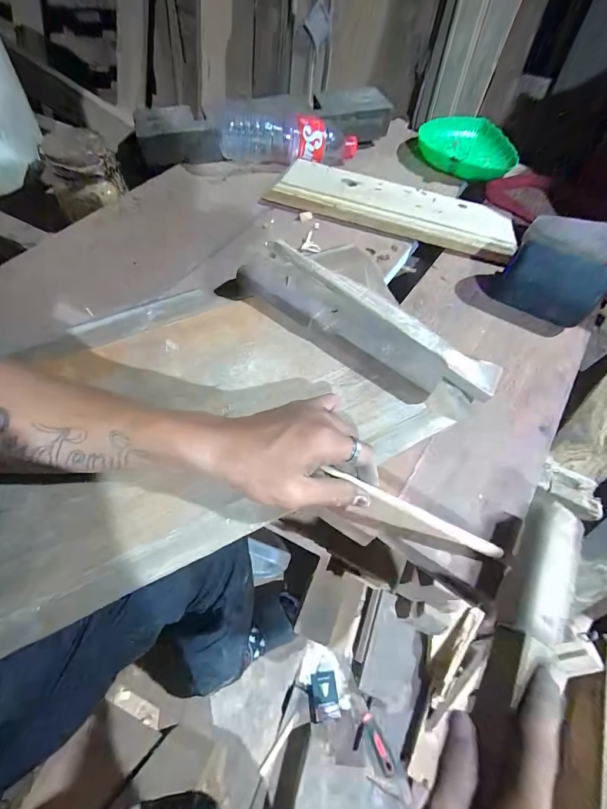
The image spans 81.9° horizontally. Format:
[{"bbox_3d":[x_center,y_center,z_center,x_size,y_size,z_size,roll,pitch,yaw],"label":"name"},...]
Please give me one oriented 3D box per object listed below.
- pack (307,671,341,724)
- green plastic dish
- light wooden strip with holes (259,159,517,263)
[{"bbox_3d":[0.044,0.654,0.781,0.064,0.017,0.082,-4,60,-7],"label":"pack"},{"bbox_3d":[0.303,-0.477,0.649,0.180,0.033,0.166,2,60,-3],"label":"green plastic dish"},{"bbox_3d":[0.132,-0.303,0.534,0.360,0.033,0.095,17,60,6],"label":"light wooden strip with holes"}]

